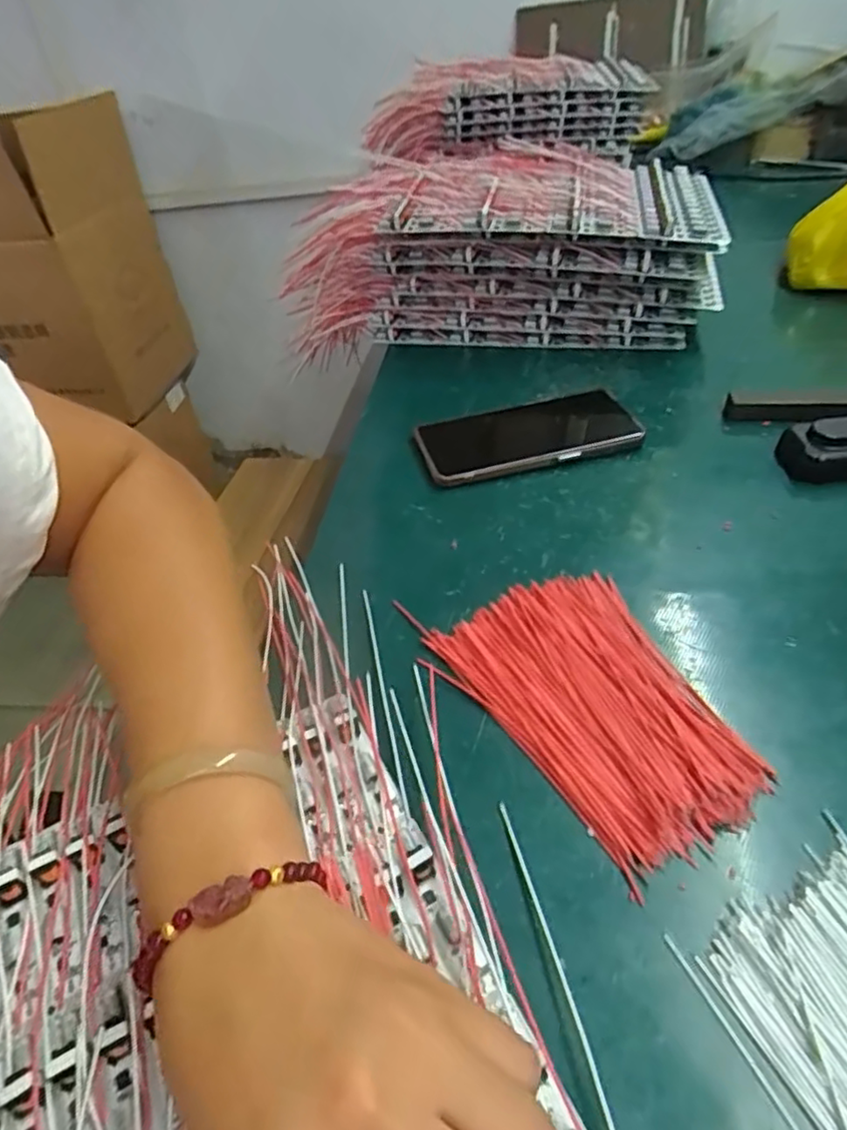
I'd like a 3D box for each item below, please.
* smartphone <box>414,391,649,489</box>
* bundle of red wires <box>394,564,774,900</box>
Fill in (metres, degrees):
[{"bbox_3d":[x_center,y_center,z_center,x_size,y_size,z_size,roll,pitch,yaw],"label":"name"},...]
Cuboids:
[{"bbox_3d":[0.079,-0.099,0.502,0.161,0.015,0.080,-13,45,-9],"label":"smartphone"},{"bbox_3d":[0.083,0.067,0.322,0.105,0.010,0.156,-22,47,-18],"label":"bundle of red wires"}]

